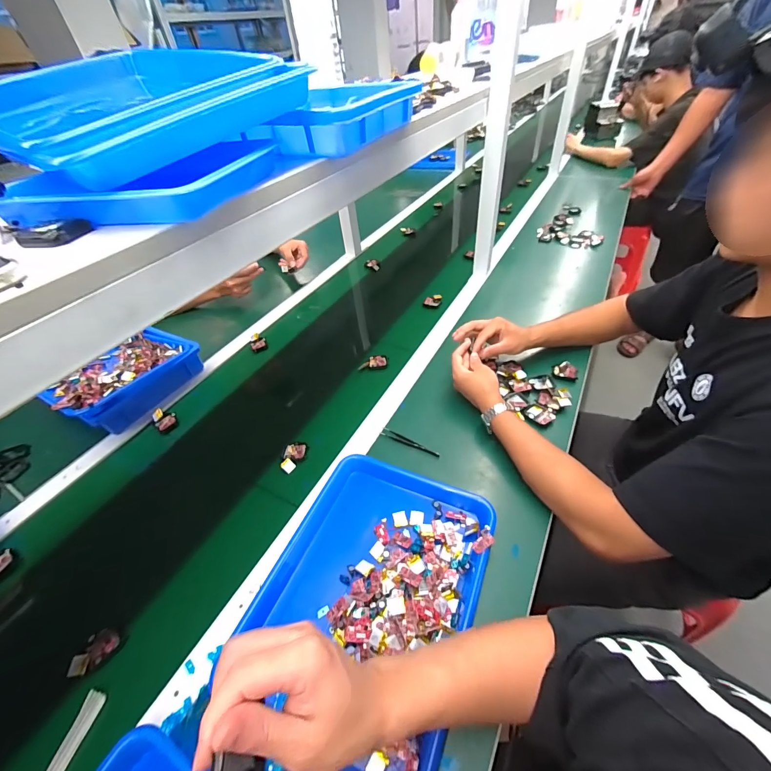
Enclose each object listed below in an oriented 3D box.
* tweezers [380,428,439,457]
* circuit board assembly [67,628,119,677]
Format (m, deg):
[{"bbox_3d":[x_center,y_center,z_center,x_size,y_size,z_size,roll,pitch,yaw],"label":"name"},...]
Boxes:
[{"bbox_3d":[0.041,0.101,0.614,0.113,0.004,0.016,23,52,26],"label":"tweezers"},{"bbox_3d":[-0.368,0.334,0.442,0.034,0.016,0.054,31,56,31],"label":"circuit board assembly"}]

